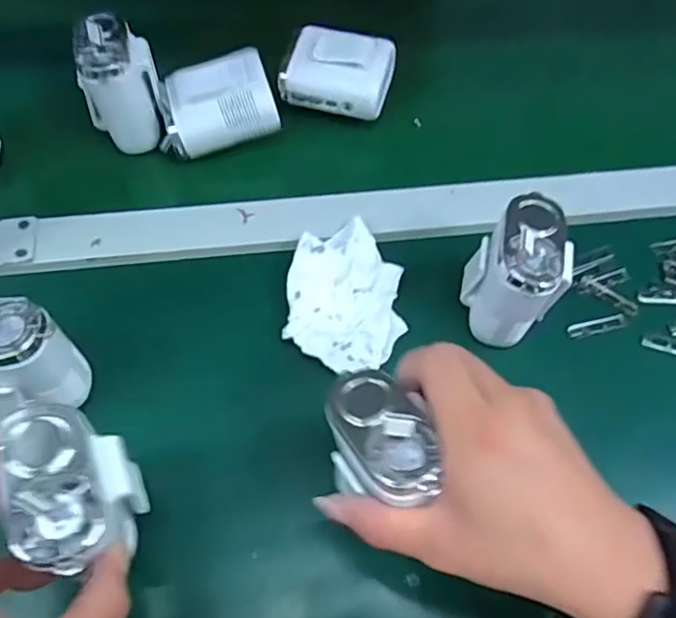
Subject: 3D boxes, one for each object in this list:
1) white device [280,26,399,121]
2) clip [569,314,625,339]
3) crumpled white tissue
[{"bbox_3d":[0.000,-0.191,0.473,0.084,0.037,0.056,9,60,4],"label":"white device"},{"bbox_3d":[0.179,0.011,0.409,0.042,0.004,0.010,-10,65,-8],"label":"clip"},{"bbox_3d":[0.005,-0.012,0.401,0.076,0.019,0.111,4,64,-1],"label":"crumpled white tissue"}]

